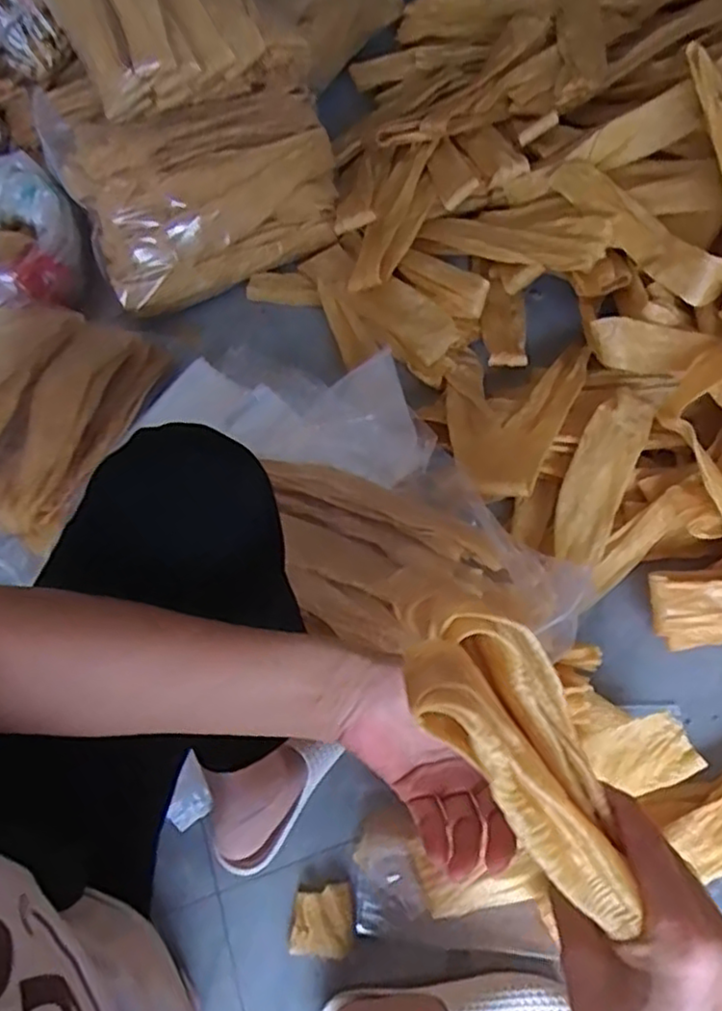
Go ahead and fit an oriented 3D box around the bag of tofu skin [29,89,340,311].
[{"bbox_3d":[-0.241,-0.496,1.060,0.389,0.289,0.137,-23,23,-9],"label":"bag of tofu skin"}]

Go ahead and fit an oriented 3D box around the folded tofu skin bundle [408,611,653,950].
[{"bbox_3d":[0.075,0.104,0.276,0.059,0.039,0.145,-43,109,-19],"label":"folded tofu skin bundle"}]

